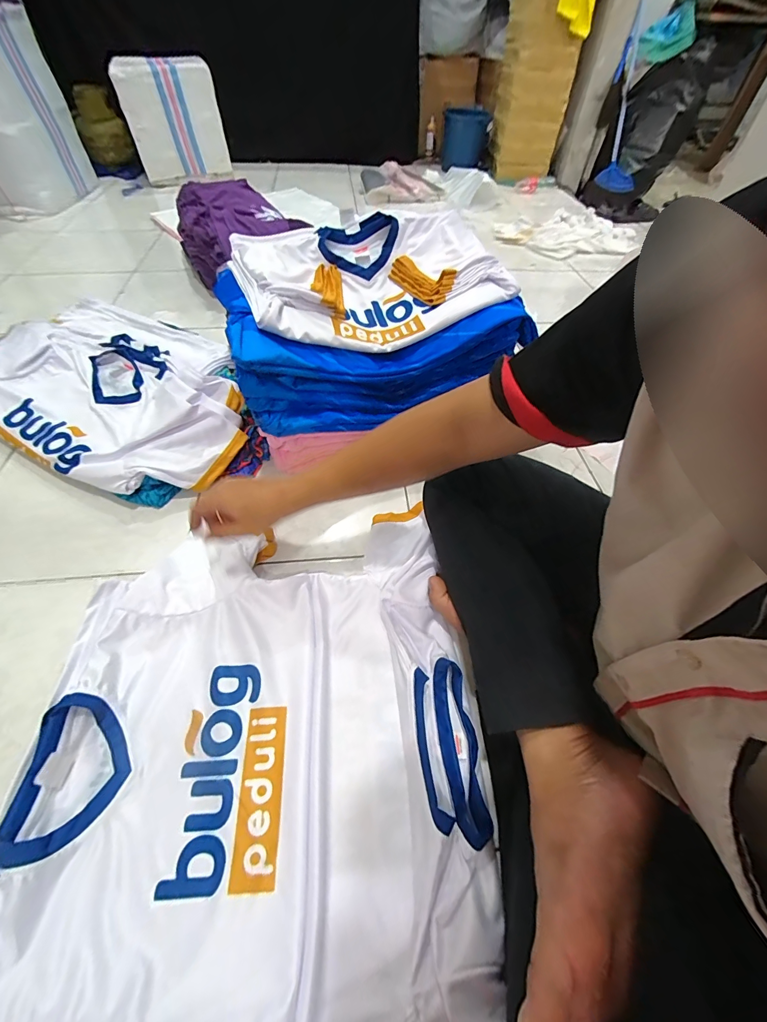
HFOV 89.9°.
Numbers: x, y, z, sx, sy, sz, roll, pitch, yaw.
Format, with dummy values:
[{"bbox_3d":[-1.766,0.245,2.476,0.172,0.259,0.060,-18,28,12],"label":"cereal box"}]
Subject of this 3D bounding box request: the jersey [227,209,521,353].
[{"bbox_3d":[-0.026,-0.437,0.721,0.458,0.106,0.309,-14,55,-12],"label":"jersey"}]

